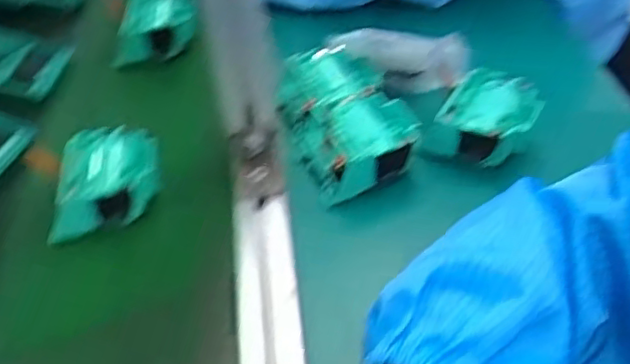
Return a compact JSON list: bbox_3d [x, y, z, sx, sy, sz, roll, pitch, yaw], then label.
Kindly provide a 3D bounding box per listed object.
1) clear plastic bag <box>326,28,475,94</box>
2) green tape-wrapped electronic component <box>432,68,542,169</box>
[{"bbox_3d":[0.082,-0.108,0.581,0.127,0.036,0.056,3,39,-21],"label":"clear plastic bag"},{"bbox_3d":[0.135,-0.052,0.509,0.069,0.028,0.082,20,49,26],"label":"green tape-wrapped electronic component"}]

